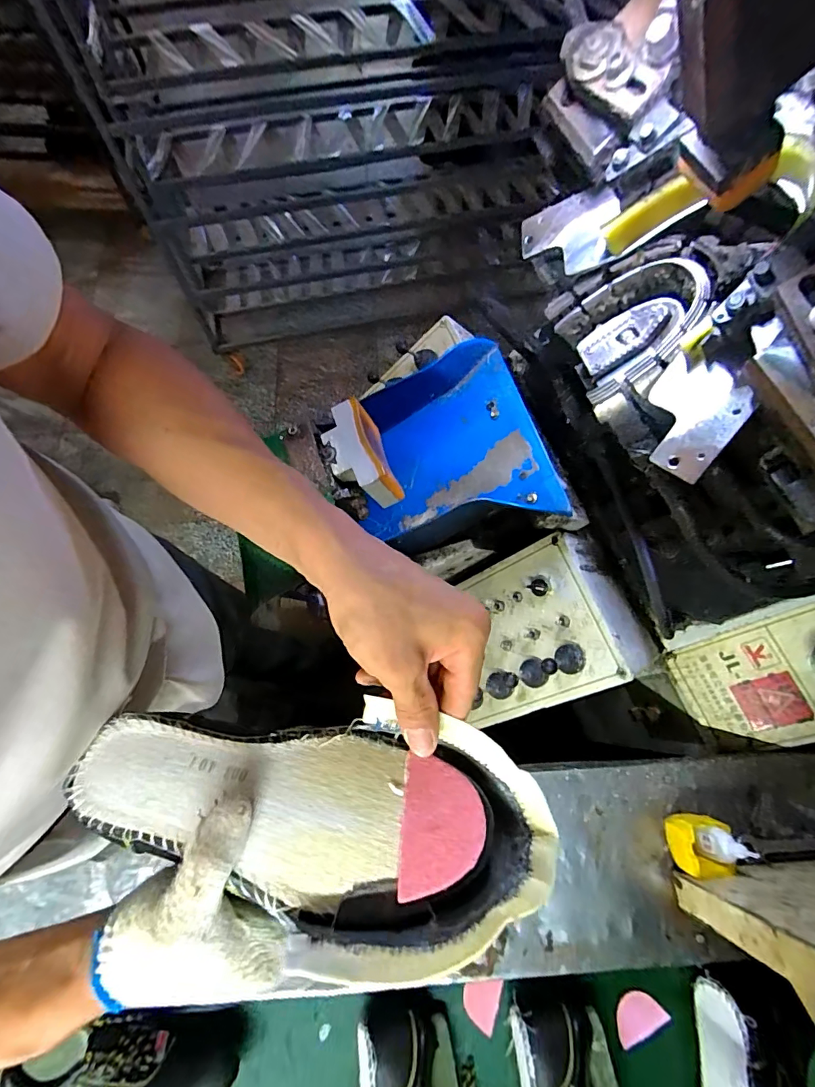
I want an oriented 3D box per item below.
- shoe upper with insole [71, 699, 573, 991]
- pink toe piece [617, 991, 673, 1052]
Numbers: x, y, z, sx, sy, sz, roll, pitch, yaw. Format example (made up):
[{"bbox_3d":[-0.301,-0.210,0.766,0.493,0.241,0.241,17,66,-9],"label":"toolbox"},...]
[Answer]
[{"bbox_3d":[-0.067,0.152,0.268,0.289,0.059,0.114,6,69,11],"label":"shoe upper with insole"},{"bbox_3d":[0.305,0.623,0.606,0.071,0.010,0.041,-22,50,-7],"label":"pink toe piece"}]

